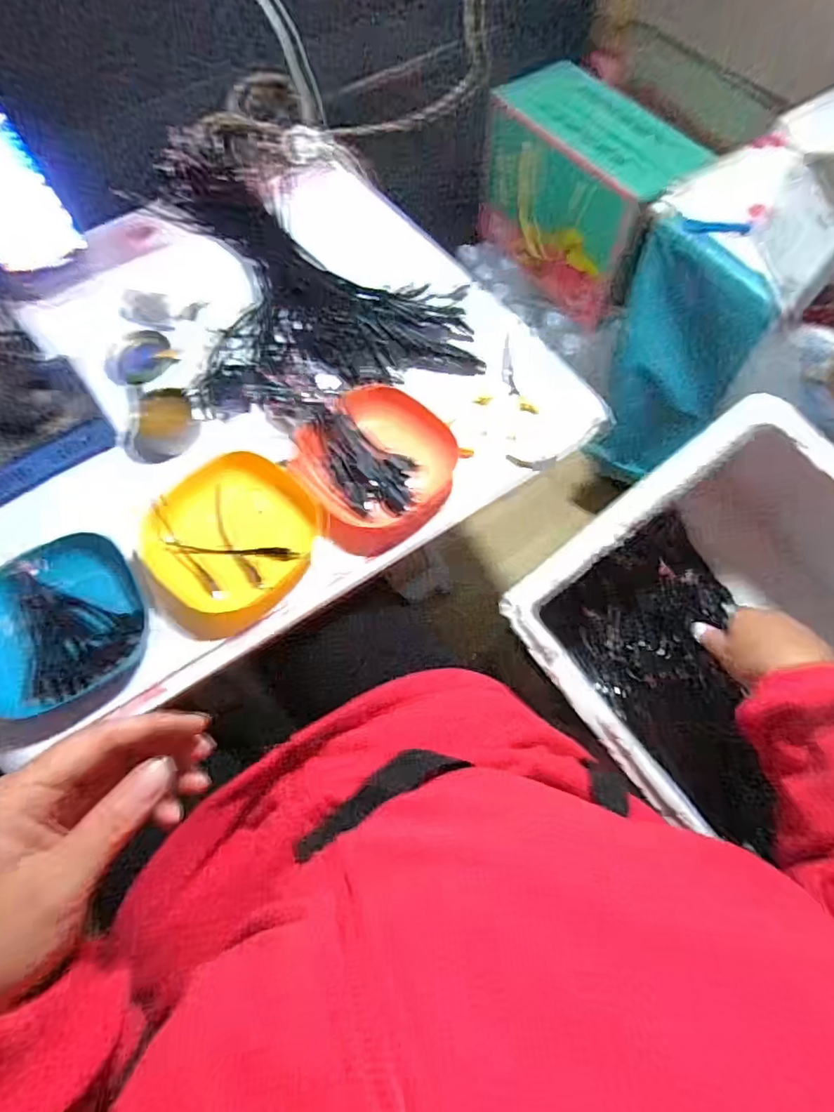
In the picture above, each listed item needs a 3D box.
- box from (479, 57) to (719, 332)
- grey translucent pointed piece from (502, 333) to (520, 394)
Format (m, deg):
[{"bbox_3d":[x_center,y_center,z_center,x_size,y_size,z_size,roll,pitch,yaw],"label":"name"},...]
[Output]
[{"bbox_3d":[0.275,-0.592,0.940,0.163,0.238,0.328,-31,70,-12],"label":"box"},{"bbox_3d":[0.094,-0.200,0.585,0.014,0.004,0.079,-4,67,-1],"label":"grey translucent pointed piece"}]

